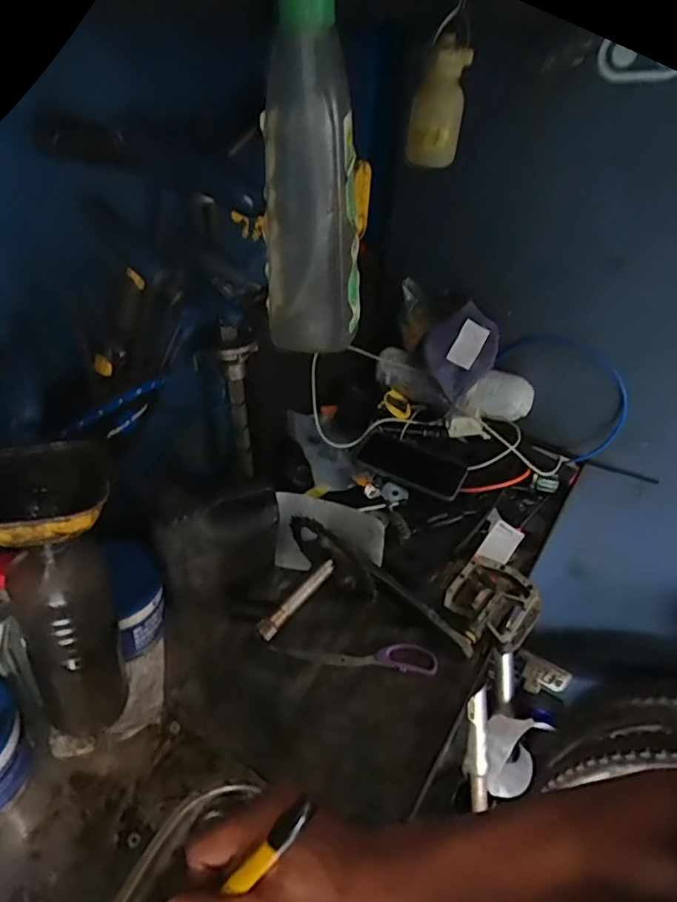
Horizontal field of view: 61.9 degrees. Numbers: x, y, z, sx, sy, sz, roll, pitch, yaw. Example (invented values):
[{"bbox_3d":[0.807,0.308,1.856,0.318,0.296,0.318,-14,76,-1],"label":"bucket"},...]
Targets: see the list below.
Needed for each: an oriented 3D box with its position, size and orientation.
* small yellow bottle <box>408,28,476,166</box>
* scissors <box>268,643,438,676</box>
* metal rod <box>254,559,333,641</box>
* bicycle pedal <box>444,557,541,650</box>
[{"bbox_3d":[0.084,-0.288,0.470,0.032,0.090,0.041,-11,43,-19],"label":"small yellow bottle"},{"bbox_3d":[0.018,0.236,0.664,0.193,0.014,0.038,7,40,2],"label":"scissors"},{"bbox_3d":[-0.048,0.169,0.655,0.022,0.014,0.116,33,62,29],"label":"metal rod"},{"bbox_3d":[0.194,0.181,0.697,0.103,0.024,0.099,35,48,30],"label":"bicycle pedal"}]

